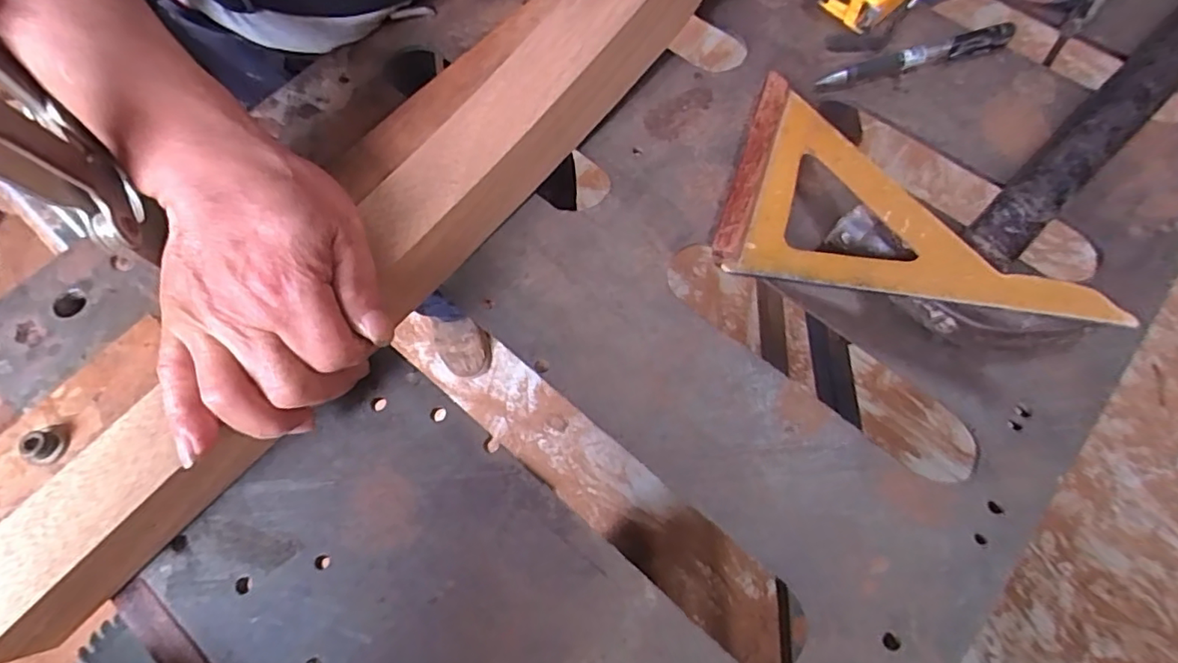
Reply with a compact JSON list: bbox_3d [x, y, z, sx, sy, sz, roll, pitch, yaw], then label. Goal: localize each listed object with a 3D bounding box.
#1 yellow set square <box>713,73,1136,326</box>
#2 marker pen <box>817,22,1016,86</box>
[{"bbox_3d":[0.134,-0.054,0.304,0.106,0.018,0.215,-36,56,0],"label":"yellow set square"},{"bbox_3d":[0.229,-0.192,0.396,0.139,0.017,0.021,-15,68,-4],"label":"marker pen"}]

